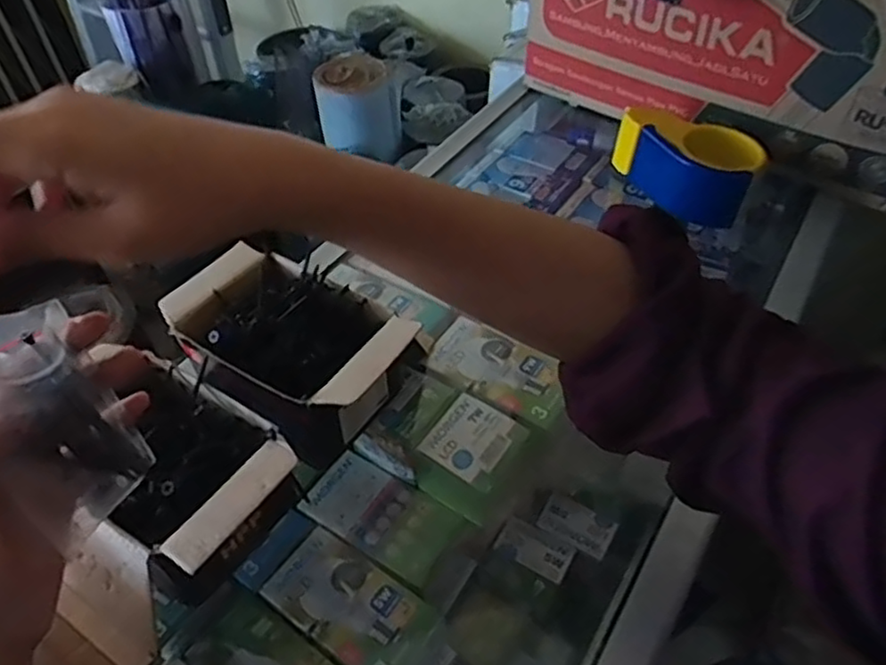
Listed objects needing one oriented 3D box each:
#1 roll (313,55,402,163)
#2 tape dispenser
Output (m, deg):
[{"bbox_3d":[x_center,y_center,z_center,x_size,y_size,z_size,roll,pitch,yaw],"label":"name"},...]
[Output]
[{"bbox_3d":[-0.128,-0.337,0.997,0.118,0.116,0.118,-4,48,-2],"label":"roll"},{"bbox_3d":[0.230,-0.161,0.636,0.134,0.073,0.074,20,51,19],"label":"tape dispenser"}]

